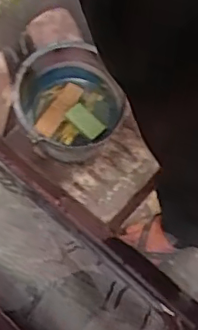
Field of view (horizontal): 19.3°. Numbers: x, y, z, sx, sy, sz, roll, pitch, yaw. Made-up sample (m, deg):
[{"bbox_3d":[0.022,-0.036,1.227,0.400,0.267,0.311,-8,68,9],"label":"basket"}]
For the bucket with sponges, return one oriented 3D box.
[{"bbox_3d":[-0.086,-0.148,1.448,0.232,0.229,0.222,-18,73,-7],"label":"bucket with sponges"}]

